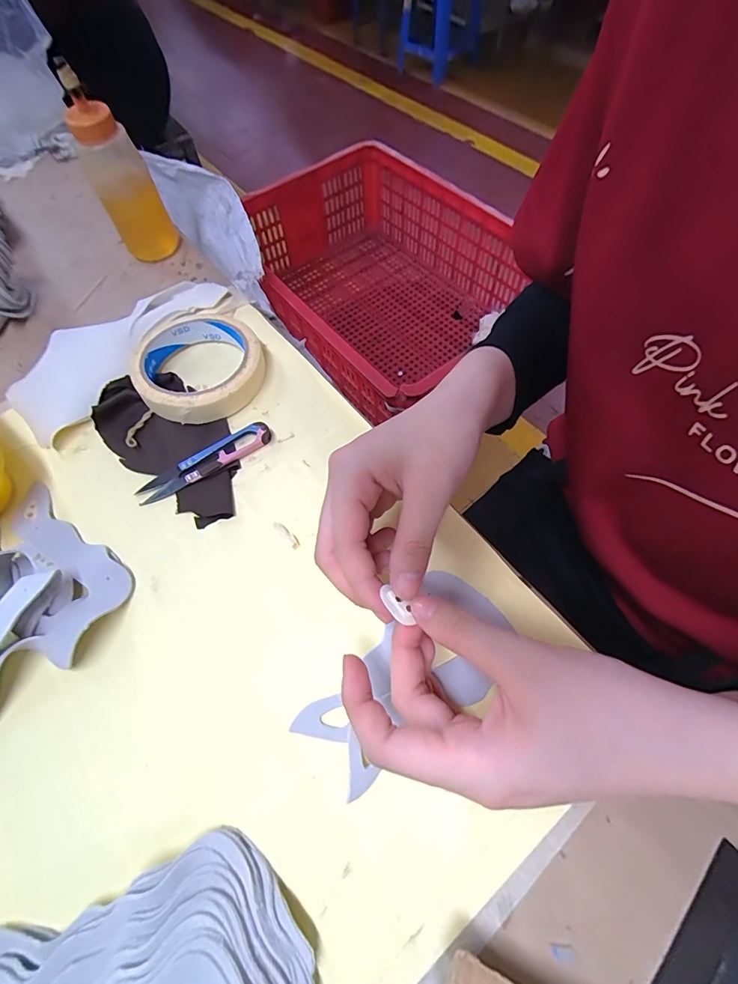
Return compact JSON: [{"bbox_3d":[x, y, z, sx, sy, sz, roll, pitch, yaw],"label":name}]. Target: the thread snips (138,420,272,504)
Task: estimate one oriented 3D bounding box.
[{"bbox_3d":[-0.118,-0.022,0.309,0.099,0.009,0.020,-30,63,-13],"label":"thread snips"}]

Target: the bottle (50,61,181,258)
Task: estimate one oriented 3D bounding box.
[{"bbox_3d":[-0.220,-0.279,0.383,0.051,0.139,0.047,-26,62,-11],"label":"bottle"}]

